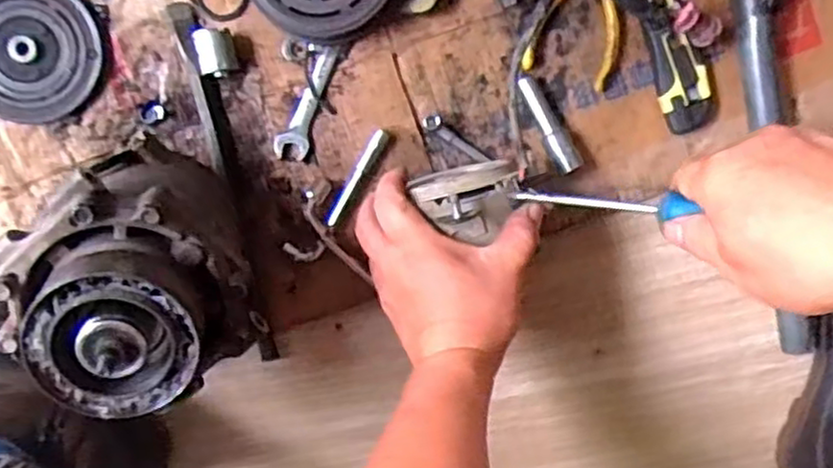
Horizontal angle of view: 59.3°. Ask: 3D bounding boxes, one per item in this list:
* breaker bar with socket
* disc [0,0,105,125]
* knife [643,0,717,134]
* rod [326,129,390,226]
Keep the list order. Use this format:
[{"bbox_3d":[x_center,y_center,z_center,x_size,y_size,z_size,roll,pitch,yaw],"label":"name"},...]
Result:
[{"bbox_3d":[-0.132,-0.041,0.548,0.039,0.025,0.272,-14,94,-1],"label":"breaker bar with socket"},{"bbox_3d":[-0.294,-0.139,0.549,0.110,0.012,0.104,0,93,-2],"label":"disc"},{"bbox_3d":[0.188,-0.158,0.550,0.036,0.016,0.162,-17,94,-1],"label":"knife"},{"bbox_3d":[-0.045,-0.043,0.558,0.011,0.012,0.082,31,91,-2],"label":"rod"}]

